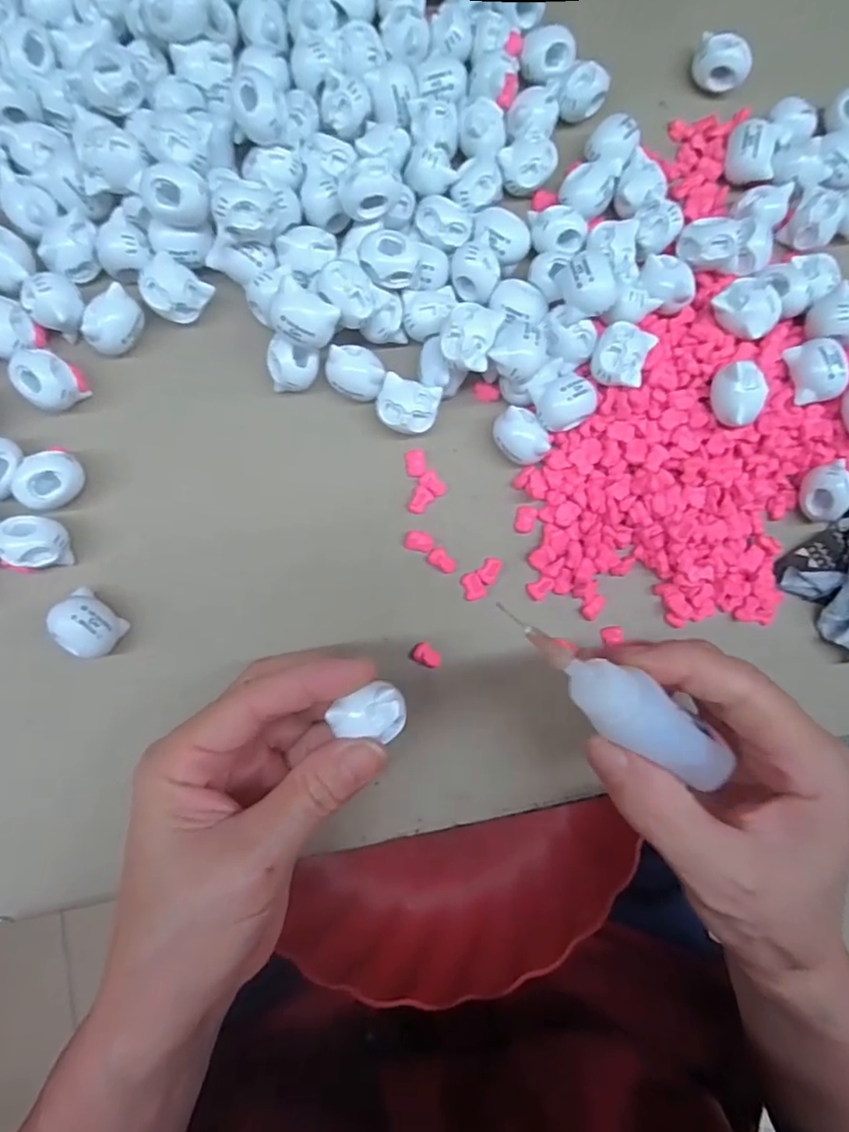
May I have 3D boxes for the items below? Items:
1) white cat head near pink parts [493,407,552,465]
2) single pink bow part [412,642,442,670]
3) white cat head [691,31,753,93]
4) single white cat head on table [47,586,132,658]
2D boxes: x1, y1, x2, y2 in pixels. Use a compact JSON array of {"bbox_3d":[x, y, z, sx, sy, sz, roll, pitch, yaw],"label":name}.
[{"bbox_3d":[0.041,-0.055,0.265,0.018,0.020,0.025,-38,90,-7],"label":"white cat head near pink parts"},{"bbox_3d":[0.002,0.038,0.261,0.013,0.007,0.008,28,84,-3],"label":"single pink bow part"},{"bbox_3d":[0.139,-0.235,0.283,0.027,0.016,0.018,32,84,-3],"label":"white cat head"},{"bbox_3d":[-0.133,0.023,0.241,0.023,0.022,0.020,36,84,-2],"label":"single white cat head on table"}]

